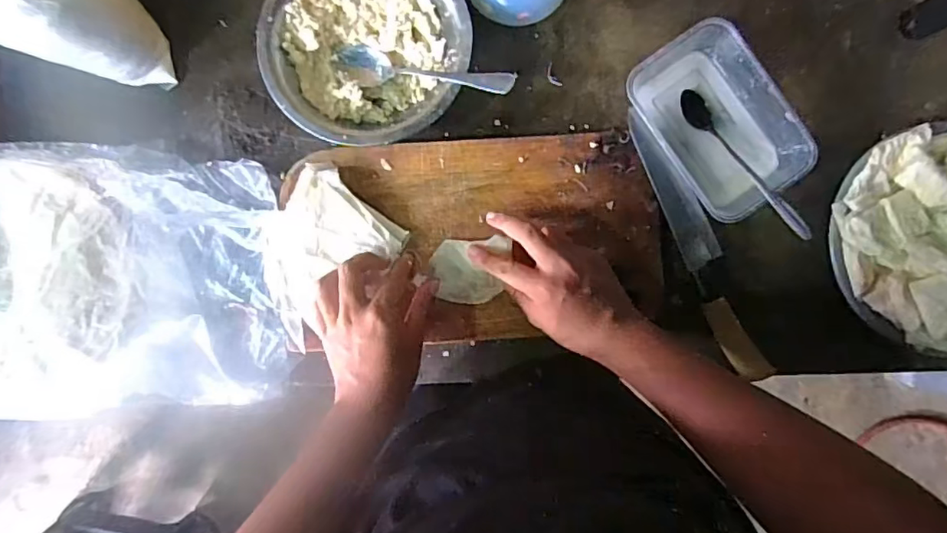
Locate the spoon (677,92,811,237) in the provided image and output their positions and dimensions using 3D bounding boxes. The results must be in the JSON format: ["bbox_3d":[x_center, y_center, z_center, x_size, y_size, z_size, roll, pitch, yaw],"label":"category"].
[{"bbox_3d":[0.255,-0.097,0.524,0.025,0.022,0.177,-32,75,-4],"label":"spoon"}]

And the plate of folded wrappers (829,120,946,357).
[{"bbox_3d":[0.445,-0.029,0.518,0.204,0.061,0.205,0,88,-1],"label":"plate of folded wrappers"}]

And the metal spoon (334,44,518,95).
[{"bbox_3d":[-0.046,-0.177,0.511,0.179,0.027,0.035,13,88,19],"label":"metal spoon"}]

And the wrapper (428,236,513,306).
[{"bbox_3d":[-0.001,0.005,0.518,0.076,0.012,0.060,-5,97,8],"label":"wrapper"}]

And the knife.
[{"bbox_3d":[0.215,-0.021,0.526,0.035,0.019,0.270,-23,88,-1],"label":"knife"}]

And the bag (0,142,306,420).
[{"bbox_3d":[-0.356,0.012,0.495,0.363,0.042,0.242,-4,88,-1],"label":"bag"}]

